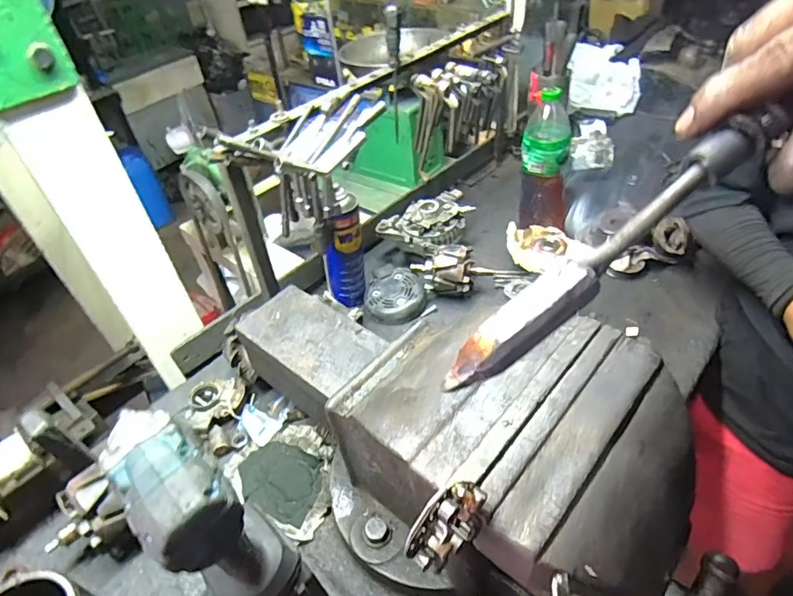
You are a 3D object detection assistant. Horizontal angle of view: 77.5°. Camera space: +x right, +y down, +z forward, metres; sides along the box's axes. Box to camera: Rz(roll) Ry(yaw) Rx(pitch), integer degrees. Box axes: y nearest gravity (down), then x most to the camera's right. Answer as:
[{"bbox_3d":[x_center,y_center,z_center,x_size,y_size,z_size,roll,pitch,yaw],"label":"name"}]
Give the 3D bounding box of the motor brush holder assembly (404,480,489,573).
[{"bbox_3d":[0.030,0.134,0.291,0.052,0.049,0.018,-35,49,-27],"label":"motor brush holder assembly"}]

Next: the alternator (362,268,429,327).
[{"bbox_3d":[-0.003,-0.002,0.846,0.104,0.037,0.103,-4,42,4],"label":"alternator"}]

